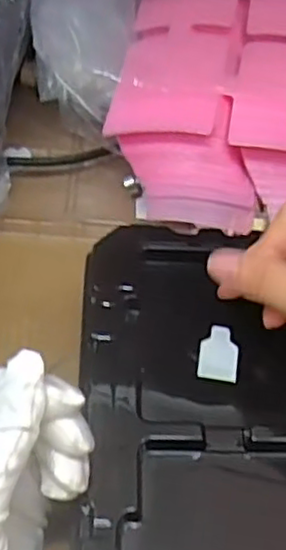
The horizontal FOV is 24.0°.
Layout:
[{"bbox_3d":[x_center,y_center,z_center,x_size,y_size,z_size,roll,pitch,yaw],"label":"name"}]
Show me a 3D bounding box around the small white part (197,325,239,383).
[{"bbox_3d":[0.038,0.038,0.335,0.019,0.004,0.030,8,56,2],"label":"small white part"}]

